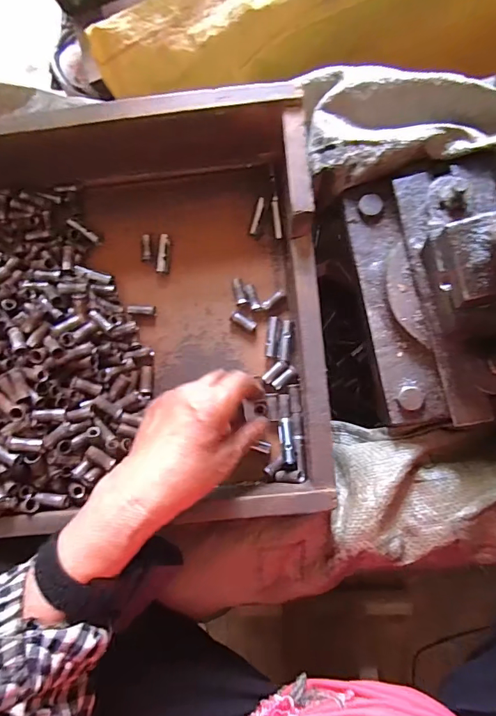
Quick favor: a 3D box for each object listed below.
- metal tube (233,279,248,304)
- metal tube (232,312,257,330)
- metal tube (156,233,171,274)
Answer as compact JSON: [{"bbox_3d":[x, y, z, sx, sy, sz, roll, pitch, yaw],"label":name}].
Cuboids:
[{"bbox_3d":[-0.008,-0.063,0.411,0.010,0.009,0.025,-17,82,5],"label":"metal tube"},{"bbox_3d":[-0.003,-0.034,0.404,0.024,0.005,0.008,29,88,-4],"label":"metal tube"},{"bbox_3d":[-0.080,-0.099,0.416,0.012,0.010,0.038,0,84,7],"label":"metal tube"}]

